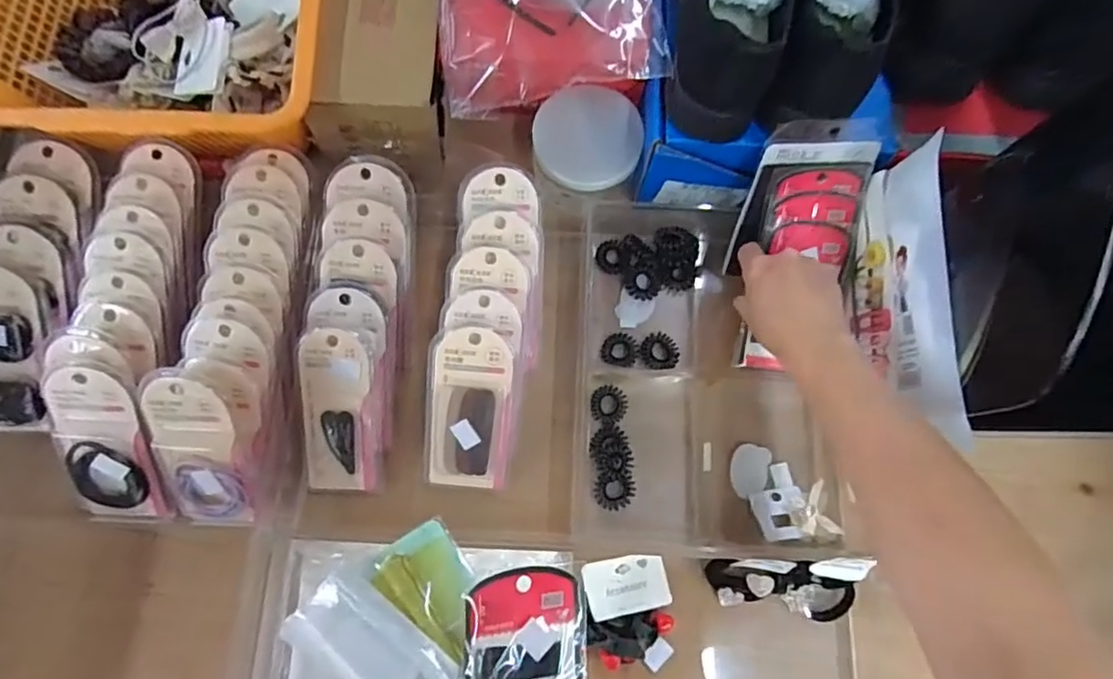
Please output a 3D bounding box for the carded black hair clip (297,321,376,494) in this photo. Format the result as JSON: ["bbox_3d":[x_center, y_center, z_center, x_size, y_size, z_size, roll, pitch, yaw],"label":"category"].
[{"bbox_3d":[-0.179,0.059,0.482,0.054,0.012,0.134,4,101,0],"label":"carded black hair clip"}]

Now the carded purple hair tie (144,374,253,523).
[{"bbox_3d":[-0.266,0.087,0.437,0.071,0.016,0.128,9,113,1],"label":"carded purple hair tie"}]

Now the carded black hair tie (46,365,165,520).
[{"bbox_3d":[-0.350,0.086,0.453,0.065,0.025,0.137,1,112,-1],"label":"carded black hair tie"}]

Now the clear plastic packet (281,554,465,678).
[{"bbox_3d":[-0.099,0.182,0.342,0.108,0.010,0.056,44,79,1],"label":"clear plastic packet"}]

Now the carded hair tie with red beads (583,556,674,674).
[{"bbox_3d":[0.059,0.222,0.478,0.070,0.018,0.082,-4,76,-2],"label":"carded hair tie with red beads"}]

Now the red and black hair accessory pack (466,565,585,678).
[{"bbox_3d":[-0.017,0.212,0.359,0.073,0.005,0.137,2,80,-21],"label":"red and black hair accessory pack"}]

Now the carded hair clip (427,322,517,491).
[{"bbox_3d":[-0.072,0.059,0.484,0.066,0.019,0.135,3,100,0],"label":"carded hair clip"}]

